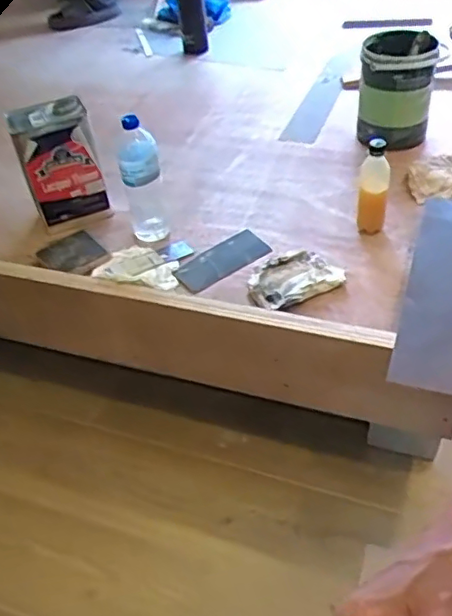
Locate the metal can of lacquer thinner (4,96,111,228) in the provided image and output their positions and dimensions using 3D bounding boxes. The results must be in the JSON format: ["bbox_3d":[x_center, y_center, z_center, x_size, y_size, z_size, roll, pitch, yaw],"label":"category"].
[{"bbox_3d":[-0.318,-0.267,1.164,0.142,0.232,0.076,-20,46,-13],"label":"metal can of lacquer thinner"}]

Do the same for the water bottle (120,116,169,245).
[{"bbox_3d":[-0.156,-0.238,1.127,0.080,0.234,0.066,-10,43,-3],"label":"water bottle"}]

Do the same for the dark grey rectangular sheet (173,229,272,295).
[{"bbox_3d":[-0.009,-0.090,1.150,0.180,0.011,0.080,-33,59,-18],"label":"dark grey rectangular sheet"}]

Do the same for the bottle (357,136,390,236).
[{"bbox_3d":[0.281,-0.237,1.142,0.055,0.186,0.066,3,44,11],"label":"bottle"}]

